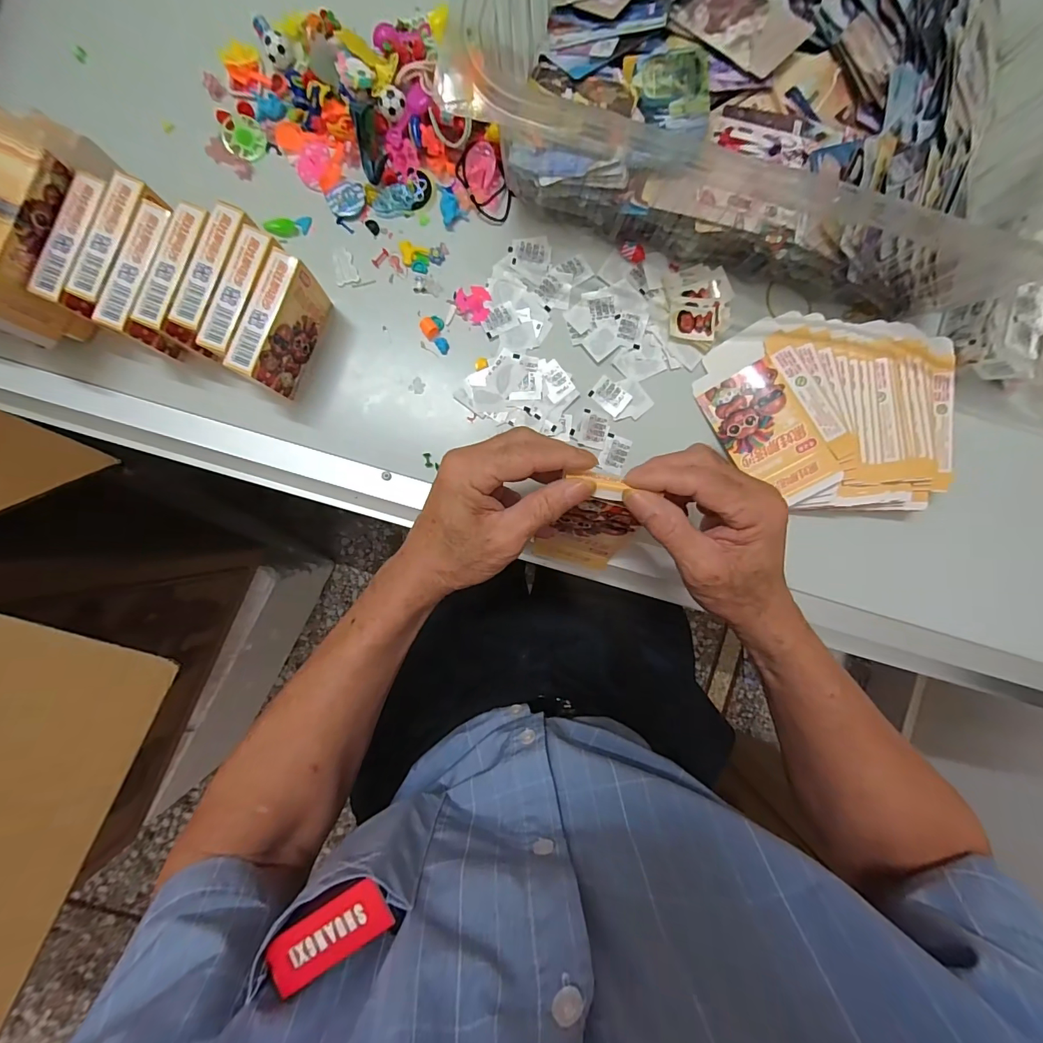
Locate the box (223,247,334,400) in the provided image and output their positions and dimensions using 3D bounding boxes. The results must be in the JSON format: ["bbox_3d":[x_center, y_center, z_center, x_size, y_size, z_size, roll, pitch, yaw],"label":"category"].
[{"bbox_3d":[-0.179,-0.145,0.338,0.021,0.067,0.087,22,89,-2],"label":"box"}]

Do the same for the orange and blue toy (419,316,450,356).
[{"bbox_3d":[-0.070,-0.157,0.372,0.019,0.009,0.031,-32,91,-1],"label":"orange and blue toy"}]

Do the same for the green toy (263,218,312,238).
[{"bbox_3d":[-0.194,-0.245,0.370,0.038,0.005,0.015,-3,90,-2],"label":"green toy"}]

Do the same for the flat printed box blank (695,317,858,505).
[{"bbox_3d":[0.206,-0.090,0.370,0.086,0.006,0.140,-29,82,14],"label":"flat printed box blank"}]

